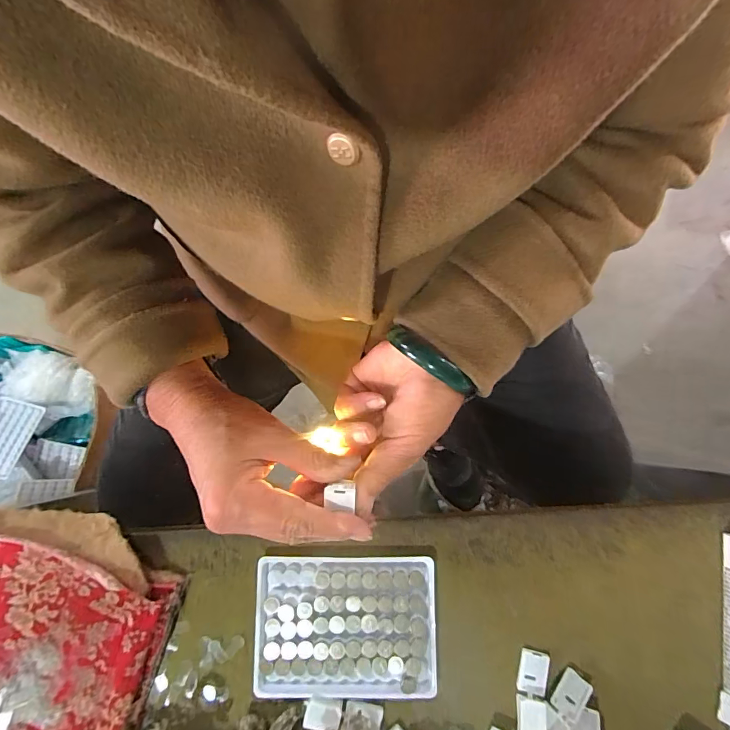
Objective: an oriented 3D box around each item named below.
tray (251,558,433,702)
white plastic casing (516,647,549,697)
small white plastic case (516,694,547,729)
[{"bbox_3d":[-0.014,0.189,0.295,0.127,0.009,0.092,0,80,1],"label":"tray"},{"bbox_3d":[0.120,0.218,0.291,0.019,0.004,0.027,11,80,3],"label":"white plastic casing"},{"bbox_3d":[0.113,0.241,0.277,0.019,0.007,0.025,1,46,21],"label":"small white plastic case"}]

